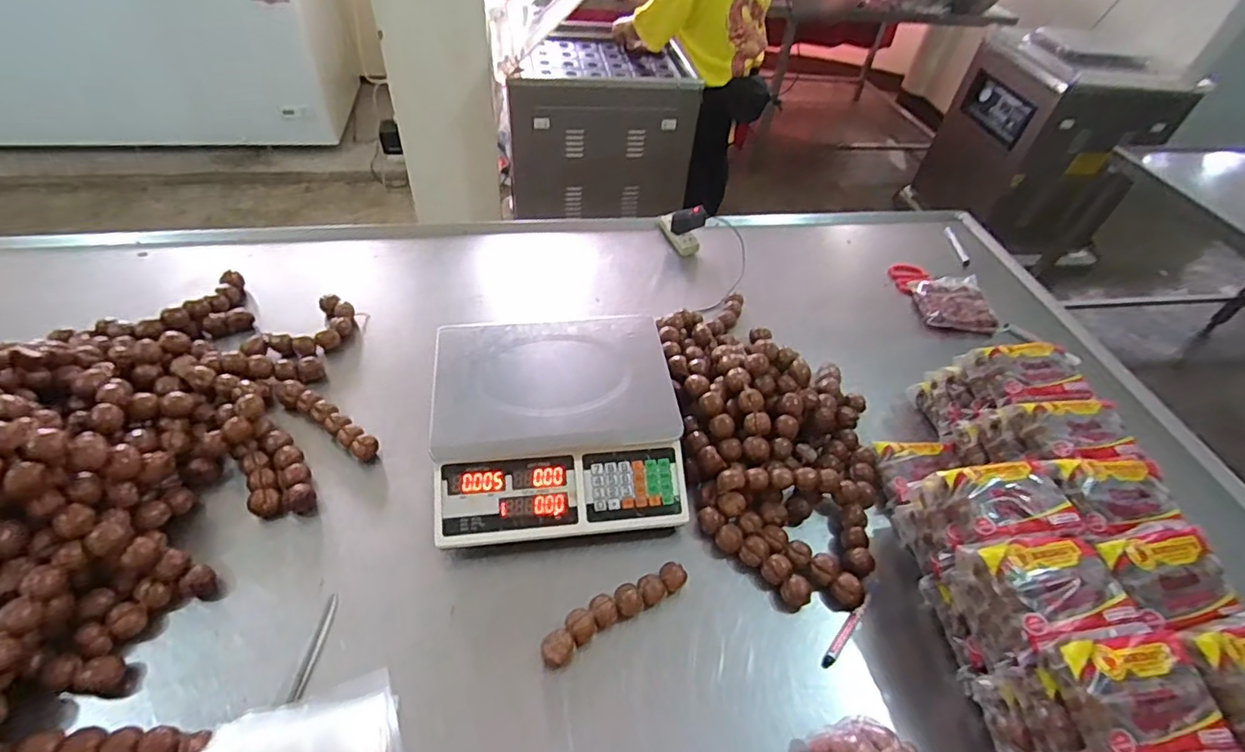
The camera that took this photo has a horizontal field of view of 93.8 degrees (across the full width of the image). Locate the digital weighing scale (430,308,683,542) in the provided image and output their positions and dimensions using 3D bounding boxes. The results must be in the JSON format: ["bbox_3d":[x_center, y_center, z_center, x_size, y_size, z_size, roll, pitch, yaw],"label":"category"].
[{"bbox_3d":[-0.092,0.055,0.807,0.326,0.090,0.321,-3,48,-10],"label":"digital weighing scale"}]

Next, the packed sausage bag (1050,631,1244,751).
[{"bbox_3d":[0.477,0.301,0.540,0.134,0.045,0.114,-1,48,-8],"label":"packed sausage bag"}]

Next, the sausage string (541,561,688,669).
[{"bbox_3d":[-0.010,0.275,0.684,0.189,0.035,0.043,-24,55,-26],"label":"sausage string"}]

